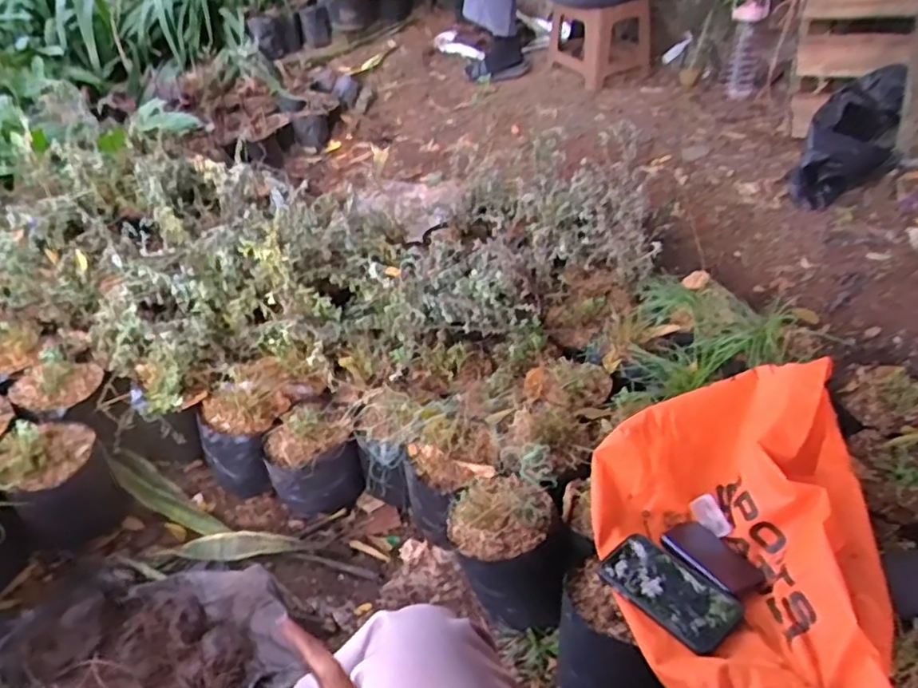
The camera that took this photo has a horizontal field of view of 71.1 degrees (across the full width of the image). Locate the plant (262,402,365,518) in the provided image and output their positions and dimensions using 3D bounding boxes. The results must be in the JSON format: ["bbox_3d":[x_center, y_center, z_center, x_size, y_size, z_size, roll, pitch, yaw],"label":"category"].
[{"bbox_3d":[-0.254,0.206,1.115,0.136,0.167,0.132,3,38,-3],"label":"plant"}]

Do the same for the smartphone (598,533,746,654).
[{"bbox_3d":[0.231,0.270,0.712,0.079,0.016,0.153,-33,37,-22],"label":"smartphone"}]

